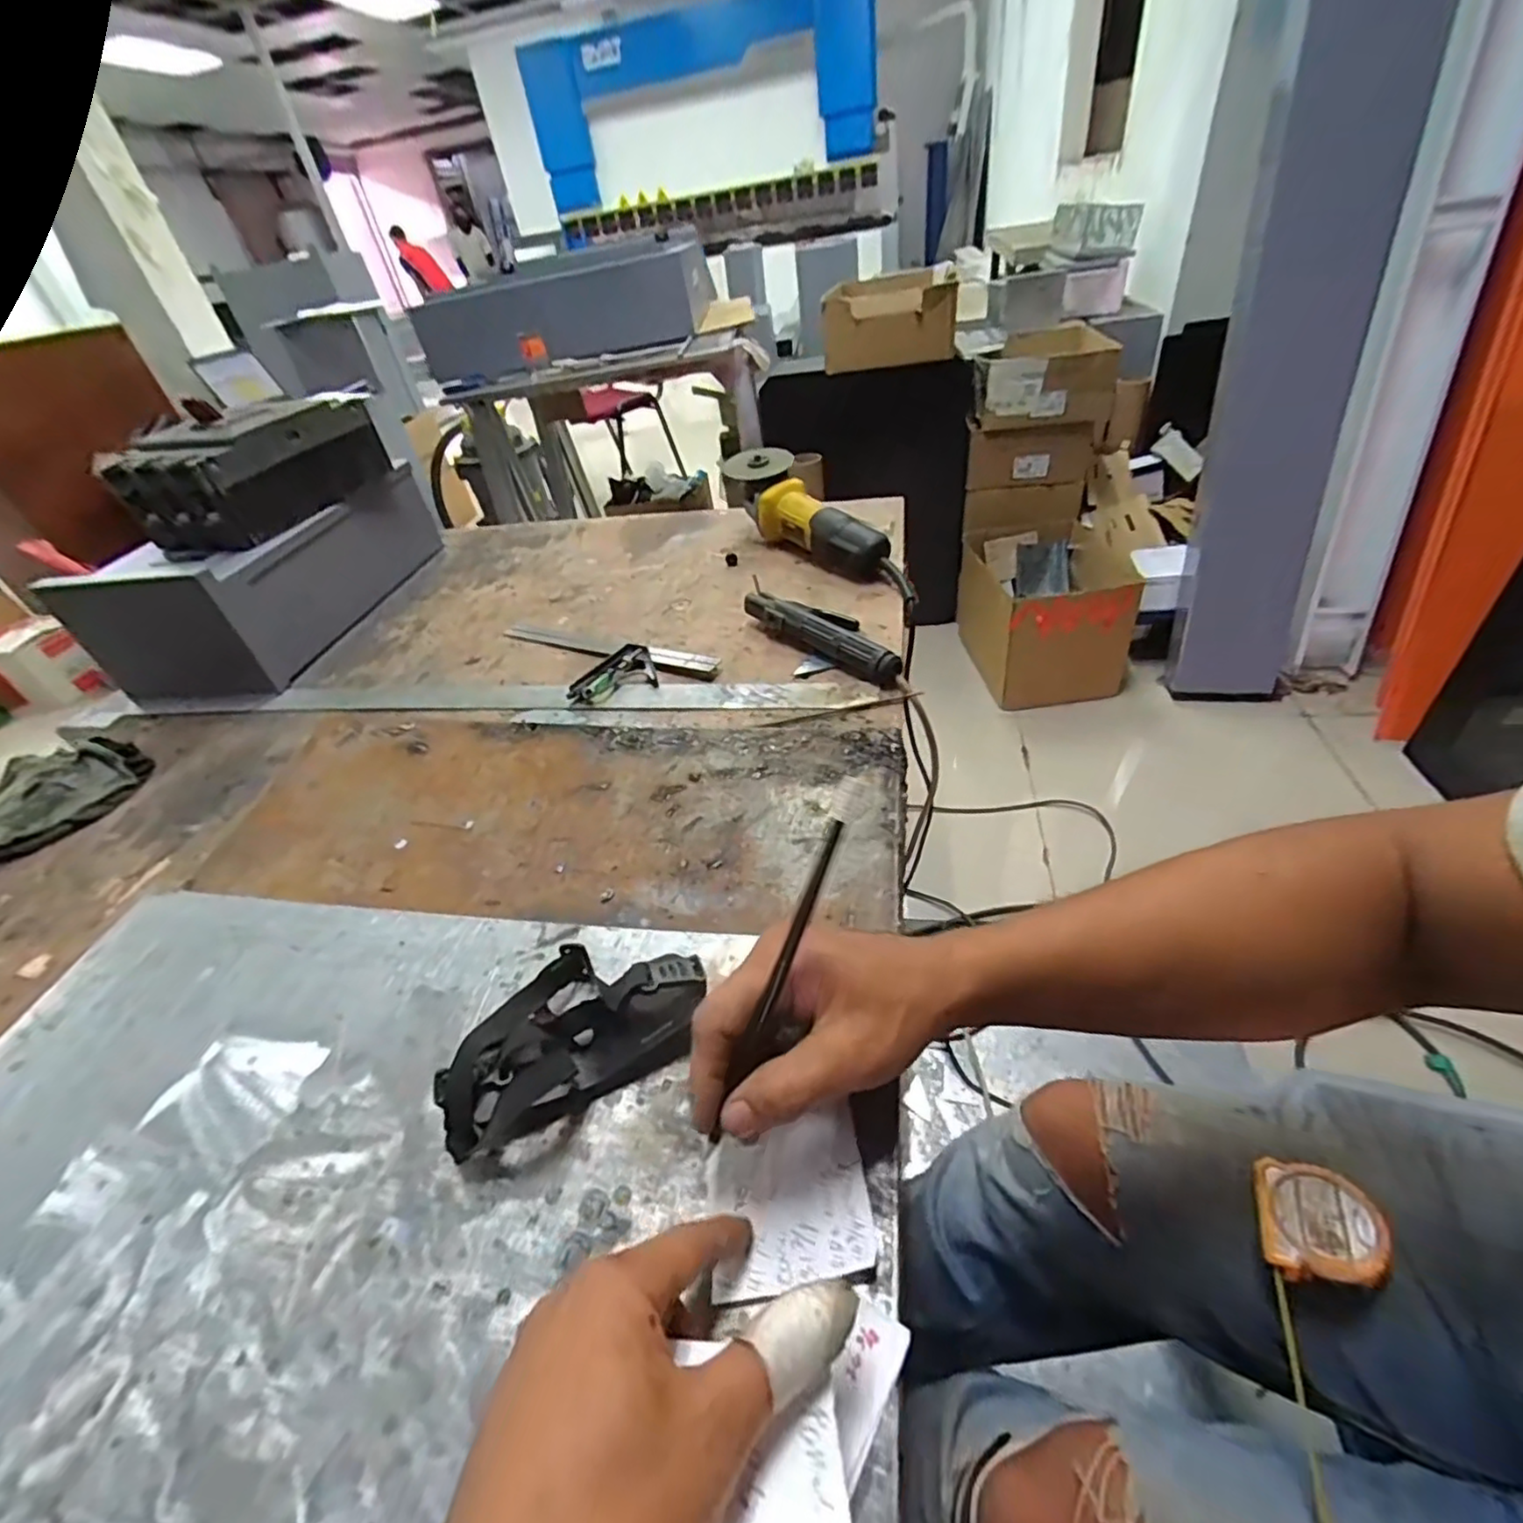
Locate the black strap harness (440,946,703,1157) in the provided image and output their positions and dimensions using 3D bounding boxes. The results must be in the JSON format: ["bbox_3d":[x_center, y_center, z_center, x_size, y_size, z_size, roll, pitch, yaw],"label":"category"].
[{"bbox_3d":[-0.102,0.141,0.361,0.141,0.038,0.083,-23,41,-14],"label":"black strap harness"}]

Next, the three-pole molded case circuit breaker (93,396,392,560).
[{"bbox_3d":[-0.617,-0.363,0.810,0.175,0.111,0.243,-1,40,12],"label":"three-pole molded case circuit breaker"}]

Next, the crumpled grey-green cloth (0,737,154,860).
[{"bbox_3d":[-0.700,0.031,0.639,0.161,0.023,0.156,17,47,30],"label":"crumpled grey-green cloth"}]

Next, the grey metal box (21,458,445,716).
[{"bbox_3d":[-0.631,-0.249,0.863,0.197,0.136,0.423,0,41,14],"label":"grey metal box"}]

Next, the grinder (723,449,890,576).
[{"bbox_3d":[0.058,-0.309,0.830,0.087,0.081,0.279,-29,57,-24],"label":"grinder"}]

